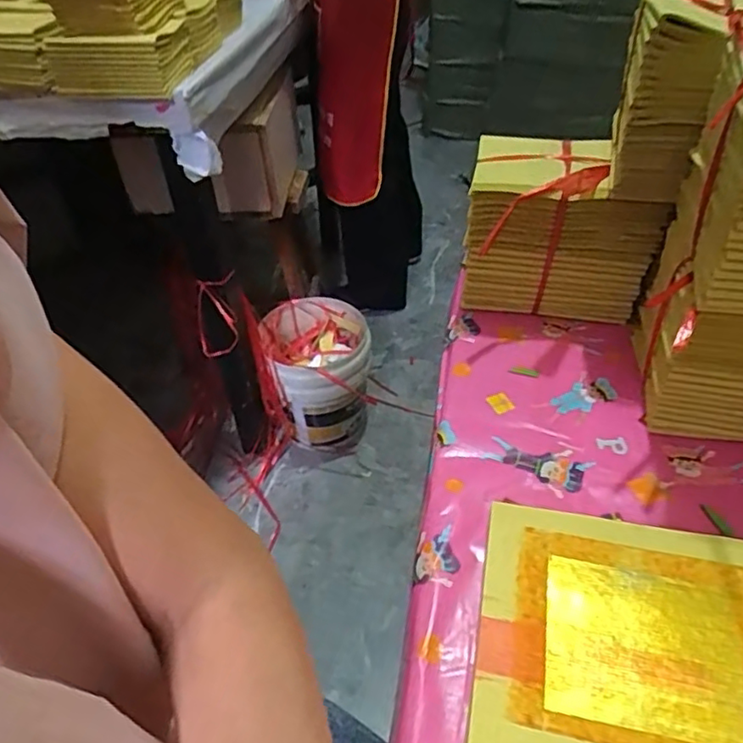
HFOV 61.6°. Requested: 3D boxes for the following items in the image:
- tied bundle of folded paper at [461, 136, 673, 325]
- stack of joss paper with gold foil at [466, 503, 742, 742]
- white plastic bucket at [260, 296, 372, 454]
[{"bbox_3d":[0.171,-0.137,0.588,0.158,0.144,0.129,5,45,8],"label":"tied bundle of folded paper"},{"bbox_3d":[0.175,0.166,0.356,0.222,0.027,0.159,7,45,10],"label":"stack of joss paper with gold foil"},{"bbox_3d":[-0.119,0.019,1.444,0.229,0.270,0.246,-6,44,-4],"label":"white plastic bucket"}]

